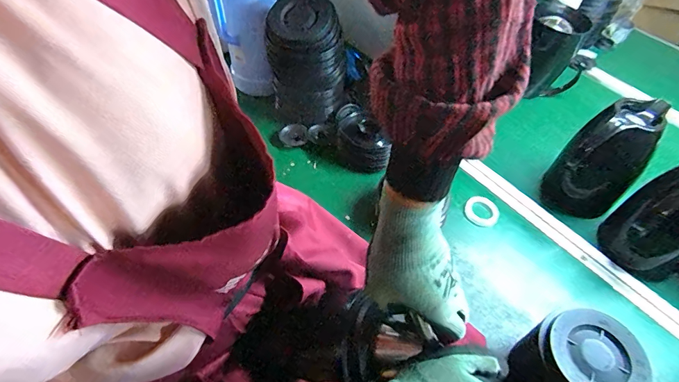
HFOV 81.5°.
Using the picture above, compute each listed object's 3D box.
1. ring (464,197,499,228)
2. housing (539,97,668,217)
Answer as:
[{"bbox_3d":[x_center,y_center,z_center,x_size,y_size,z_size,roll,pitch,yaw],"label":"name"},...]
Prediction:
[{"bbox_3d":[0.259,0.036,0.713,0.055,0.013,0.060,3,51,-4],"label":"ring"},{"bbox_3d":[0.453,-0.055,0.679,0.093,0.199,0.113,-35,62,-29],"label":"housing"}]

